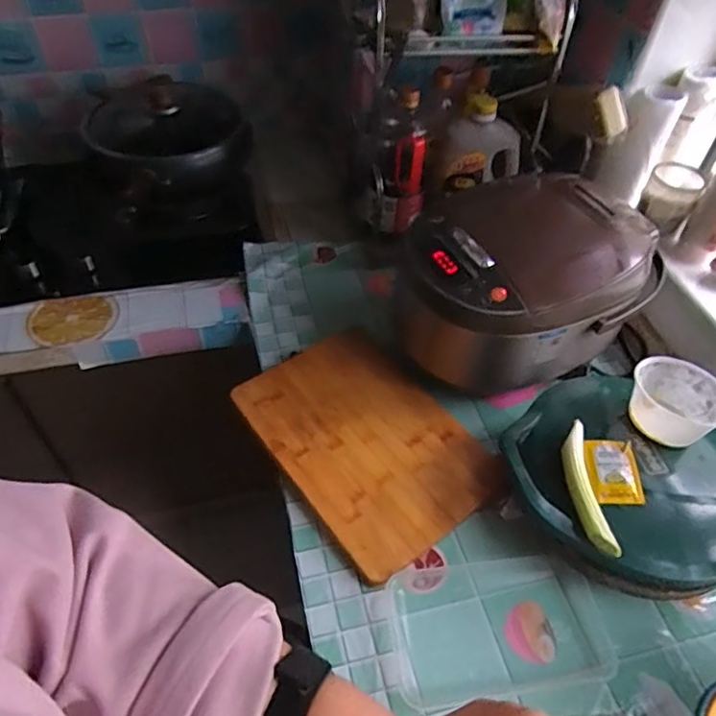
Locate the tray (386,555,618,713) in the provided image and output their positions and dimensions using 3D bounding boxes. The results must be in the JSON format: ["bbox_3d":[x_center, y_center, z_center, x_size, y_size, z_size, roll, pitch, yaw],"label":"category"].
[{"bbox_3d":[0.161,0.310,0.658,0.240,0.032,0.138,-4,50,-7],"label":"tray"}]

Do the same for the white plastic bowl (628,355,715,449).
[{"bbox_3d":[0.392,0.059,0.705,0.110,0.065,0.105,2,49,-2],"label":"white plastic bowl"}]

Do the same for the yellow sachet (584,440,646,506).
[{"bbox_3d":[0.295,0.131,0.660,0.058,0.006,0.078,0,58,1],"label":"yellow sachet"}]

